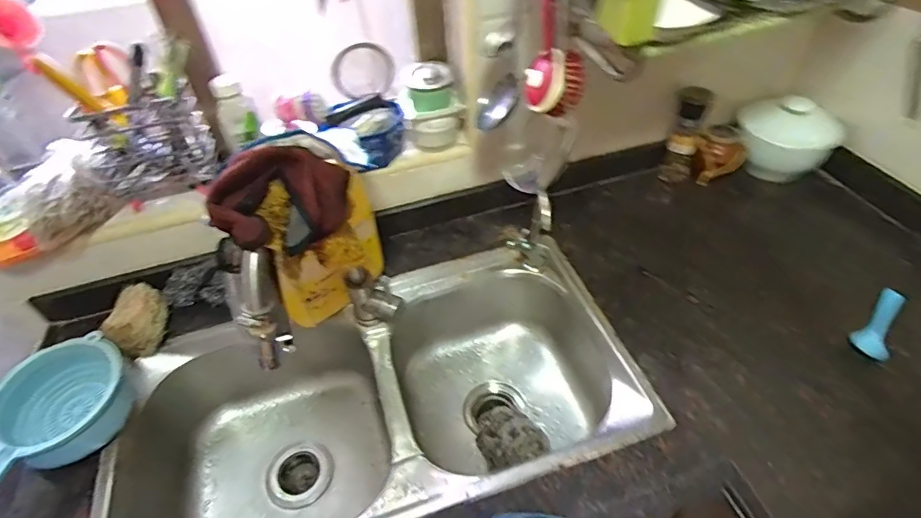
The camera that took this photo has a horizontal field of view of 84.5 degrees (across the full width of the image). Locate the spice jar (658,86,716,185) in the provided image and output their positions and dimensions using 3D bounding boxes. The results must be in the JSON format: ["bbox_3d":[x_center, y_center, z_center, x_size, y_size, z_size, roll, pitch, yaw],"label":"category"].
[{"bbox_3d":[0.427,-0.236,0.961,0.055,0.179,0.056,12,48,16],"label":"spice jar"}]

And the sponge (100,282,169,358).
[{"bbox_3d":[-0.511,0.096,0.808,0.069,0.067,0.094,-12,46,-7],"label":"sponge"}]

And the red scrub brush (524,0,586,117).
[{"bbox_3d":[0.114,-0.296,0.576,0.070,0.253,0.073,5,47,10],"label":"red scrub brush"}]

